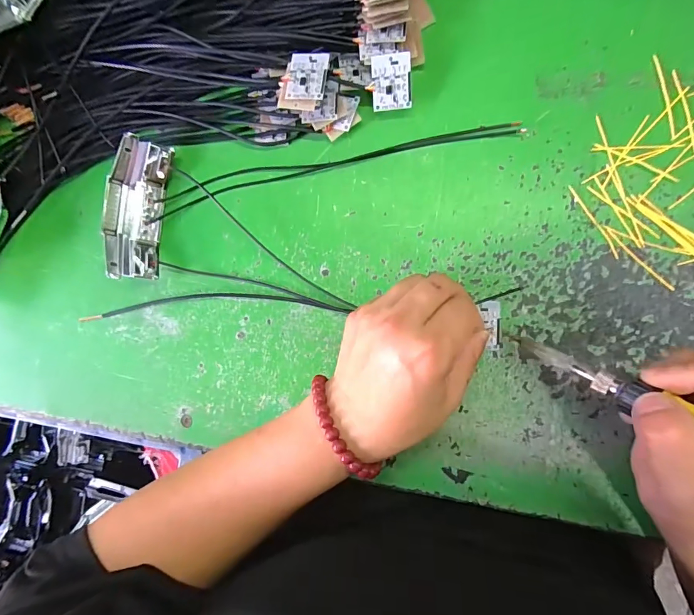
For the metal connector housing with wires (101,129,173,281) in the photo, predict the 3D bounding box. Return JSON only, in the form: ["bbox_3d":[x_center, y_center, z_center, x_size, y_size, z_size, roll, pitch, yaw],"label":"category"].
[{"bbox_3d":[-0.154,-0.071,0.289,0.038,0.025,0.097,9,90,10],"label":"metal connector housing with wires"}]

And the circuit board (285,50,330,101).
[{"bbox_3d":[-0.025,-0.150,0.256,0.025,0.004,0.034,6,84,9],"label":"circuit board"}]

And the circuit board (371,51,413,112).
[{"bbox_3d":[0.030,-0.148,0.259,0.025,0.004,0.033,-2,110,8],"label":"circuit board"}]

